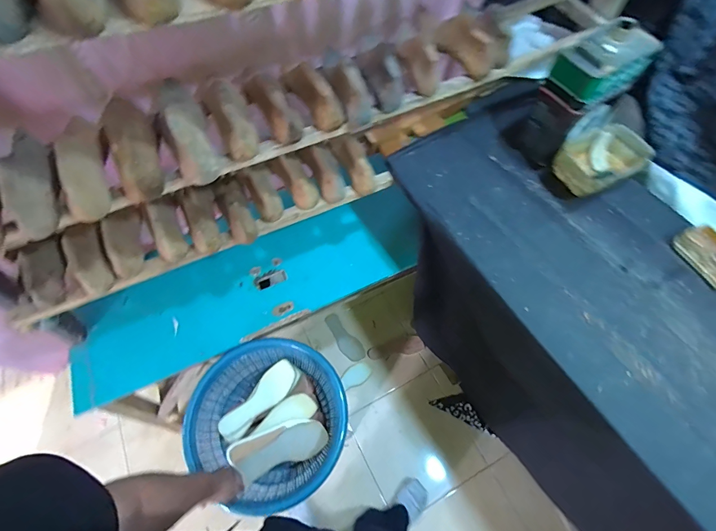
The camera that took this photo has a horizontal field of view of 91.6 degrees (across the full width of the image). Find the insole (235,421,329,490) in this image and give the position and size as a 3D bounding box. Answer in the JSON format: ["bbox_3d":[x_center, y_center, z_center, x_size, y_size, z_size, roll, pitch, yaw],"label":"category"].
[{"bbox_3d":[-0.197,0.493,0.930,0.232,0.015,0.087,-24,64,-10],"label":"insole"}]

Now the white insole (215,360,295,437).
[{"bbox_3d":[-0.274,0.366,0.958,0.239,0.024,0.080,-39,68,-18],"label":"white insole"}]

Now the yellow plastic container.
[{"bbox_3d":[0.546,-0.238,0.789,0.188,0.085,0.137,-29,65,-14],"label":"yellow plastic container"}]

